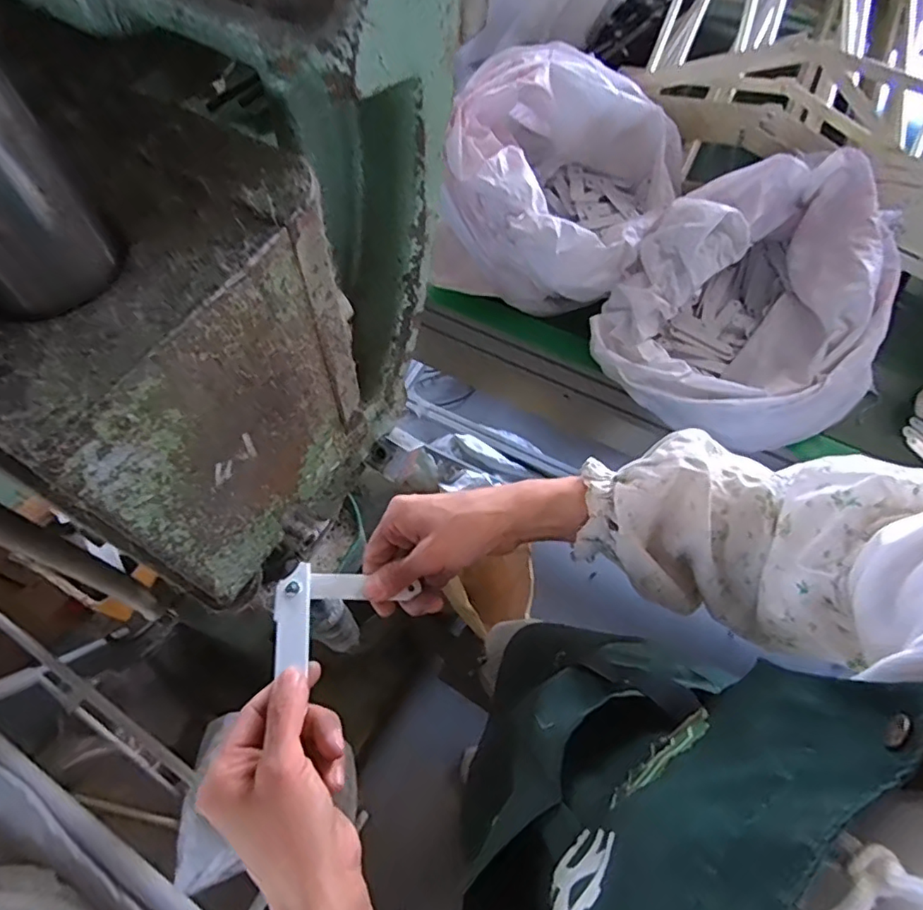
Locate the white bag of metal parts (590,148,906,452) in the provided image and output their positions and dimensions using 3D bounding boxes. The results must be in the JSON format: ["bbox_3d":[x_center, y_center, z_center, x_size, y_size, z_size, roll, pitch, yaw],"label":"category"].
[{"bbox_3d":[0.364,-0.205,0.690,0.299,0.154,0.381,26,65,11],"label":"white bag of metal parts"}]

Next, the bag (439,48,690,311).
[{"bbox_3d":[0.125,-0.366,0.731,0.280,0.189,0.297,32,66,14],"label":"bag"}]

